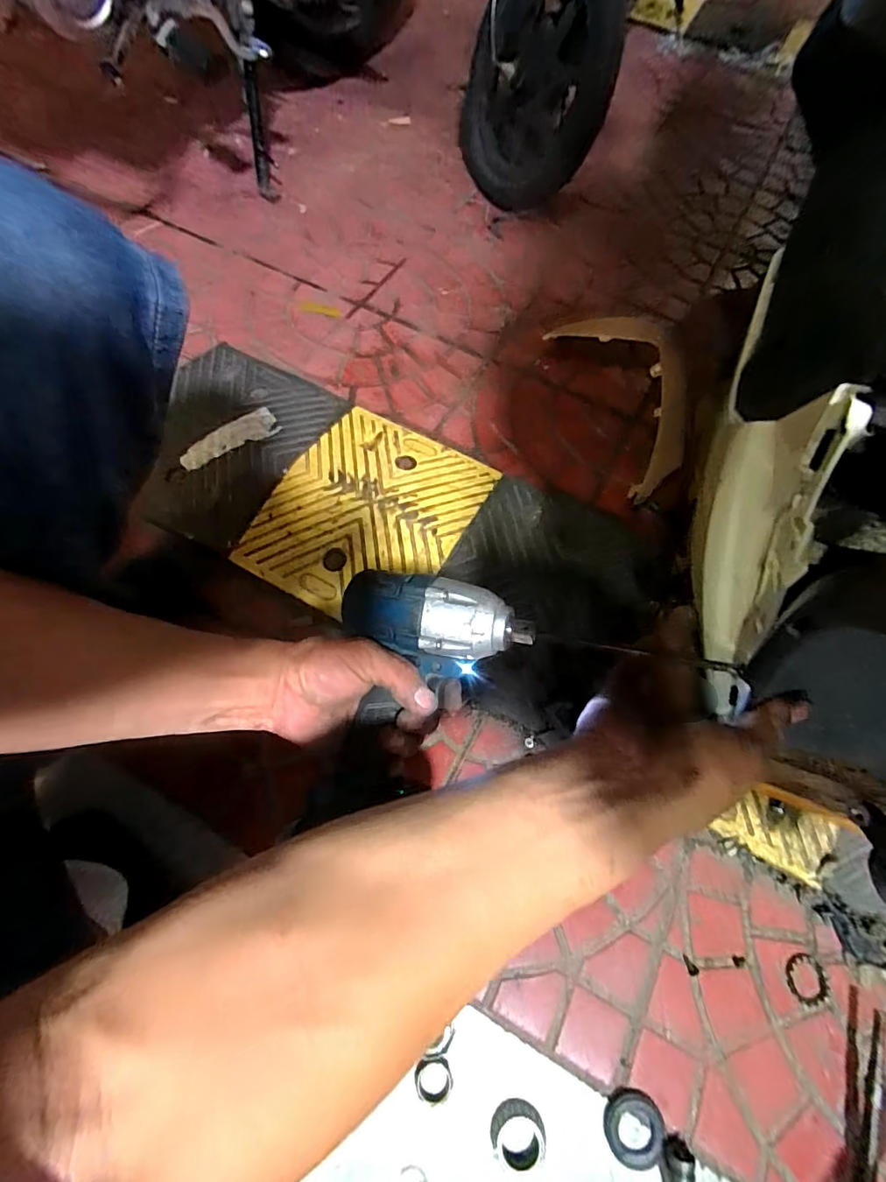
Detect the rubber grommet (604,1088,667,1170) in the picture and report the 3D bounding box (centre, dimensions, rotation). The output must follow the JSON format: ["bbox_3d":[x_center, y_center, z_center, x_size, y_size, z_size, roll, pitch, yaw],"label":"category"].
[{"bbox_3d":[0.163,0.457,0.413,0.047,0.008,0.050,1,66,-2],"label":"rubber grommet"}]

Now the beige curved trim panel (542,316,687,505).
[{"bbox_3d":[0.273,-0.273,0.688,0.155,0.096,0.308,-18,72,-5],"label":"beige curved trim panel"}]

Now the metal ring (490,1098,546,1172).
[{"bbox_3d":[0.063,0.461,0.412,0.045,0.006,0.044,1,66,-2],"label":"metal ring"}]

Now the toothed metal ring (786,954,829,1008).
[{"bbox_3d":[0.349,0.373,0.467,0.038,0.004,0.041,1,66,-2],"label":"toothed metal ring"}]

